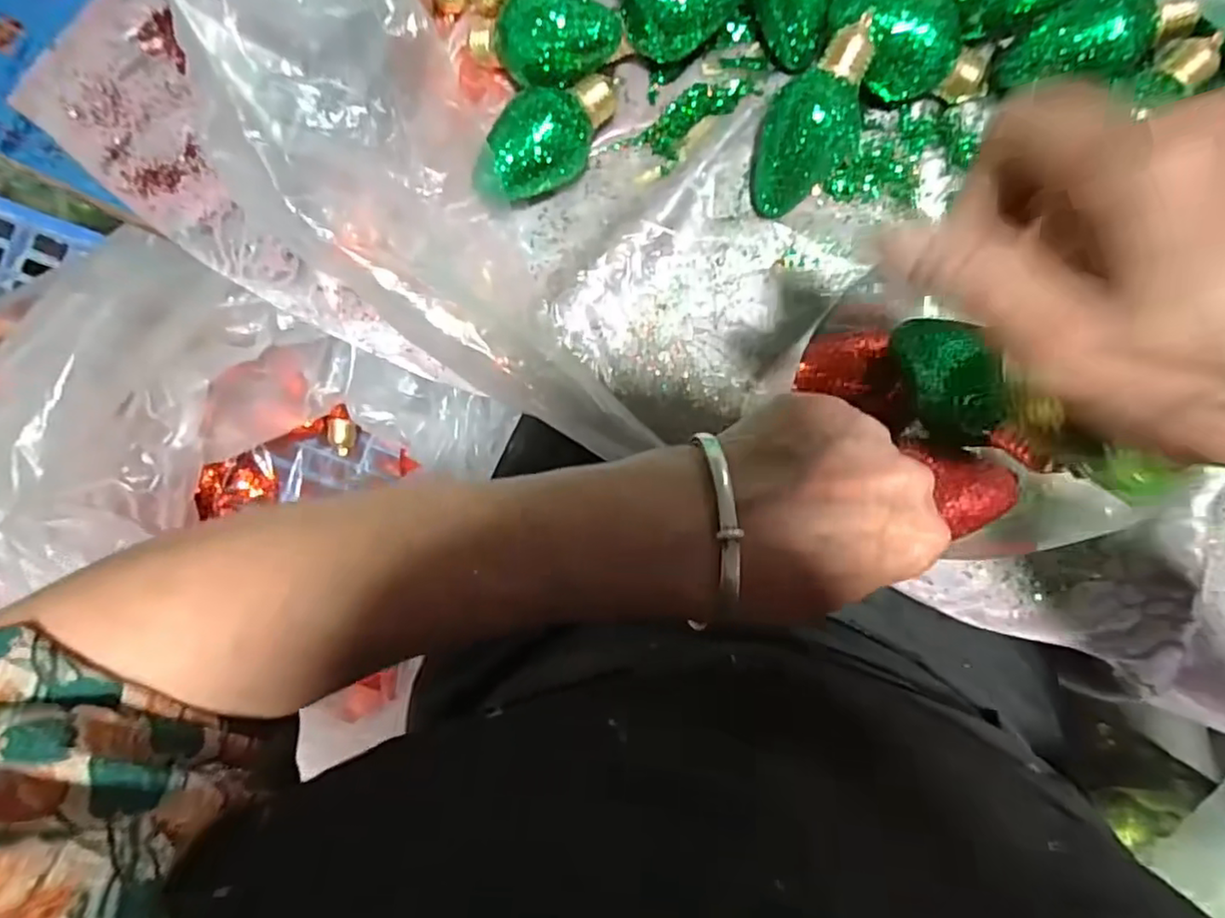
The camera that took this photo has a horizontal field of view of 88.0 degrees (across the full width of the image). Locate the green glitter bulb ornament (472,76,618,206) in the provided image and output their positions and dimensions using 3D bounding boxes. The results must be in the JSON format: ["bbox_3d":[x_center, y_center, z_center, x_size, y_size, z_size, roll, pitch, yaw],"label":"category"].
[{"bbox_3d":[-0.039,-0.185,0.371,0.094,0.048,0.043,-39,85,-1],"label":"green glitter bulb ornament"}]

